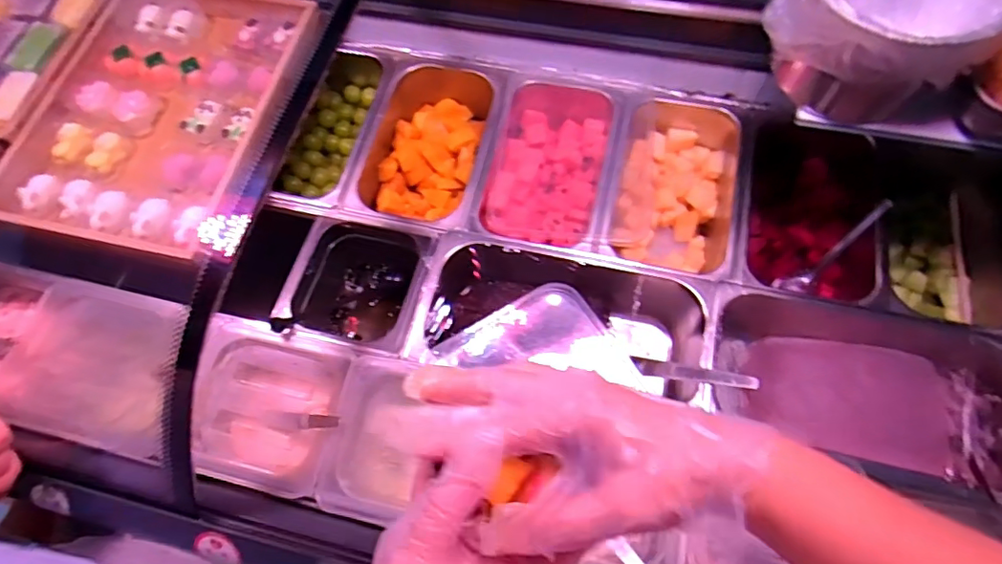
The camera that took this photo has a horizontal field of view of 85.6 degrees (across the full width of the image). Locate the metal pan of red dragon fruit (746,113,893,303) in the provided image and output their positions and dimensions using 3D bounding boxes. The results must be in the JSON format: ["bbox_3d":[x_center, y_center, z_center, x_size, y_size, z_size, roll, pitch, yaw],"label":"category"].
[{"bbox_3d":[0.368,-0.085,0.657,0.146,0.097,0.224,9,67,7],"label":"metal pan of red dragon fruit"}]

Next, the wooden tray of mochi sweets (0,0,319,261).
[{"bbox_3d":[-0.439,-0.234,0.716,0.320,0.053,0.414,10,67,7],"label":"wooden tray of mochi sweets"}]

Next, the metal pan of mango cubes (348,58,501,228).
[{"bbox_3d":[-0.095,-0.188,0.744,0.165,0.088,0.262,13,67,8],"label":"metal pan of mango cubes"}]

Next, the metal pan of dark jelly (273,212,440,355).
[{"bbox_3d":[-0.166,0.012,0.681,0.162,0.100,0.164,13,67,8],"label":"metal pan of dark jelly"}]

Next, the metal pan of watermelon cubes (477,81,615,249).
[{"bbox_3d":[0.067,-0.166,0.714,0.143,0.086,0.269,12,67,8],"label":"metal pan of watermelon cubes"}]

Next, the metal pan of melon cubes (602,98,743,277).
[{"bbox_3d":[0.217,-0.120,0.699,0.148,0.096,0.241,11,67,7],"label":"metal pan of melon cubes"}]

